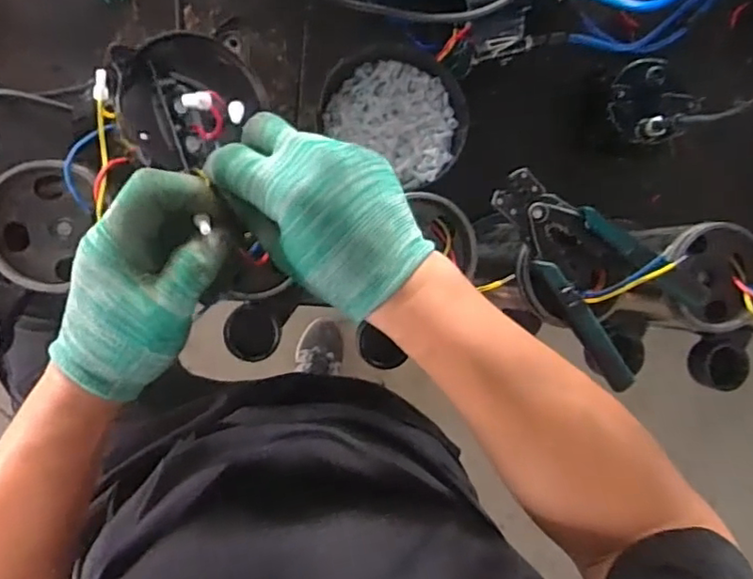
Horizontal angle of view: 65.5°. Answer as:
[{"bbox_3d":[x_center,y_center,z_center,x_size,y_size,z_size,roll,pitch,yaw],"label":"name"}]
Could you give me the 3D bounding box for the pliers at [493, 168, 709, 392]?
[{"bbox_3d":[0.171,-0.023,0.460,0.108,0.036,0.179,-42,98,-4],"label":"pliers"}]

